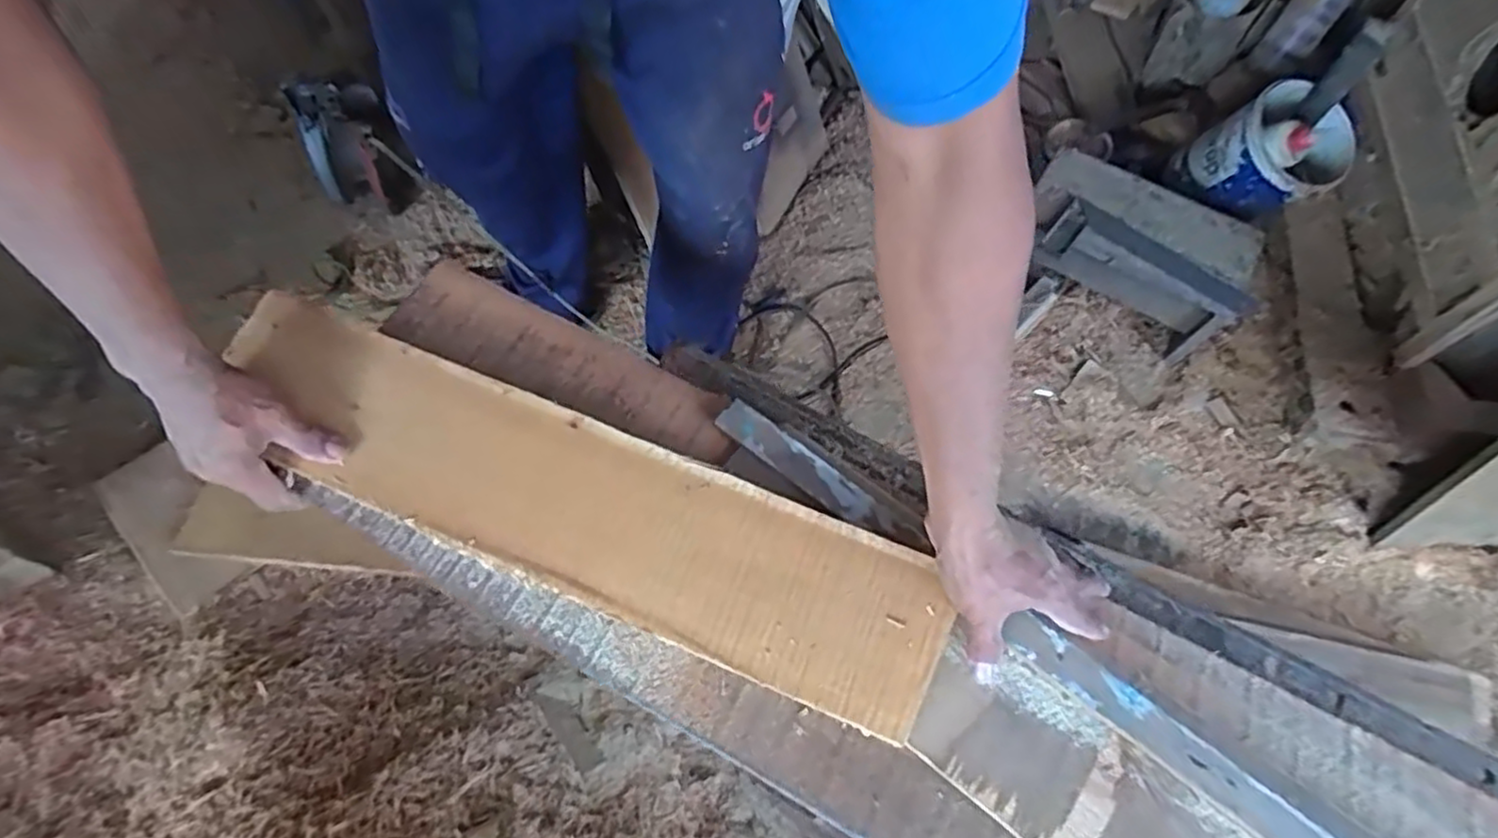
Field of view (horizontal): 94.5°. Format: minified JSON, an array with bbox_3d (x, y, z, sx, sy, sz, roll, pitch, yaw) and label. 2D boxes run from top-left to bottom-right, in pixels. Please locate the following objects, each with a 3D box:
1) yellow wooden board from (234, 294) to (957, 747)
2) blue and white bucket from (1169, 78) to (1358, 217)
[{"bbox_3d":[-0.149,0.055,0.534,0.596,0.017,0.130,23,67,11],"label":"yellow wooden board"},{"bbox_3d":[0.885,-0.450,1.182,0.207,0.146,0.207,1,66,-2],"label":"blue and white bucket"}]

